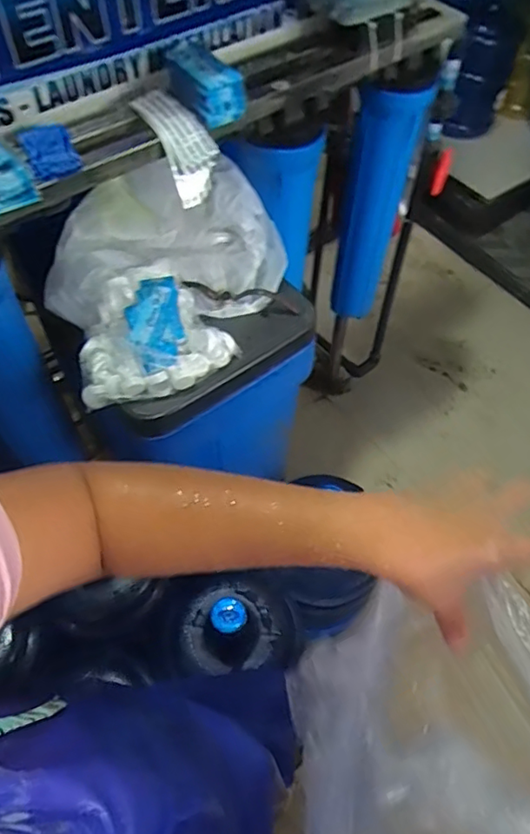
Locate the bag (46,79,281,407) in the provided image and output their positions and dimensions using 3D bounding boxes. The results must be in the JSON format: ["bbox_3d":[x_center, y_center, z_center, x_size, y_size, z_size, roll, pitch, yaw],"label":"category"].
[{"bbox_3d":[-0.134,-0.237,0.774,0.344,0.253,0.317,-12,57,-9],"label":"bag"}]

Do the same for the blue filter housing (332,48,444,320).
[{"bbox_3d":[0.218,-0.412,1.136,0.121,0.533,0.135,12,57,7],"label":"blue filter housing"}]

